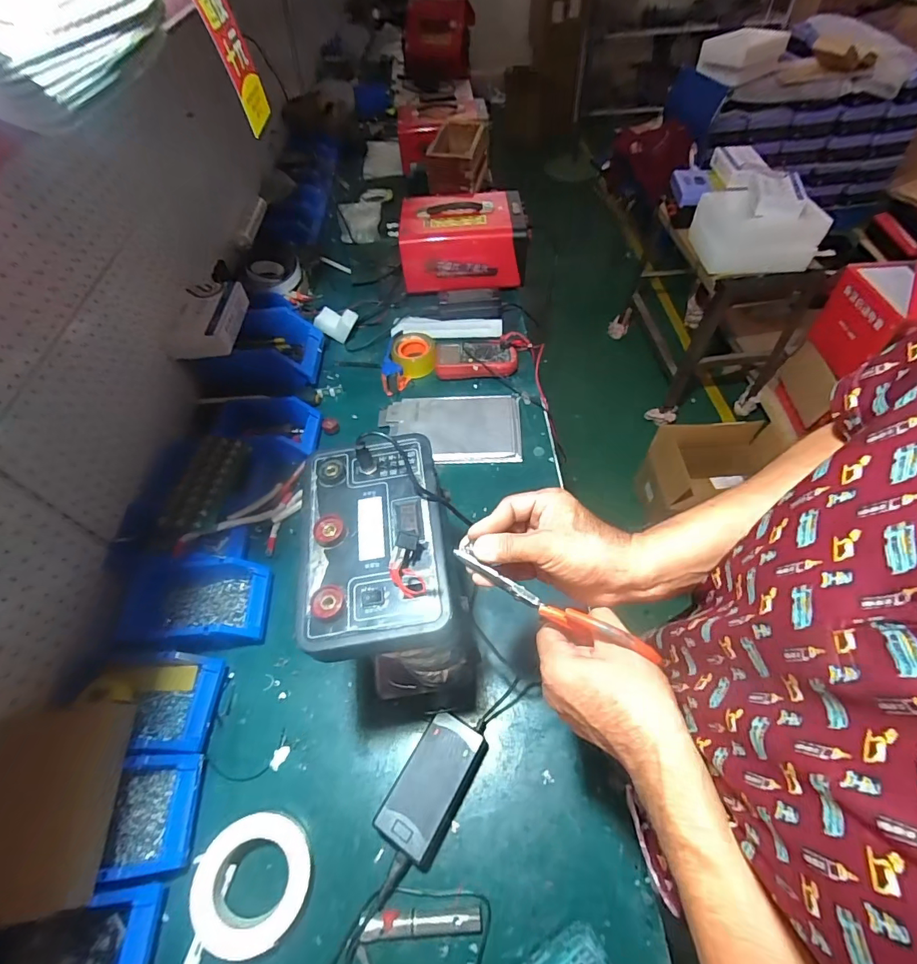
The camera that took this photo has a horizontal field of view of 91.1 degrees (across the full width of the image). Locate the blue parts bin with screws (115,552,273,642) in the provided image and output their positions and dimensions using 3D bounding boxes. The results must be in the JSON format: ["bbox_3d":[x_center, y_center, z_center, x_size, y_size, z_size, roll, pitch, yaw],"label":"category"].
[{"bbox_3d":[-0.374,0.178,0.672,0.163,0.071,0.117,-3,55,1],"label":"blue parts bin with screws"}]

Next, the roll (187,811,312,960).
[{"bbox_3d":[-0.227,0.441,0.499,0.117,0.037,0.116,-1,55,2],"label":"roll"}]

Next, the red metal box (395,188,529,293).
[{"bbox_3d":[0.013,-0.603,1.137,0.304,0.154,0.207,-2,55,2],"label":"red metal box"}]

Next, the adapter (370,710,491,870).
[{"bbox_3d":[-0.030,0.372,0.555,0.077,0.048,0.147,26,60,20],"label":"adapter"}]

